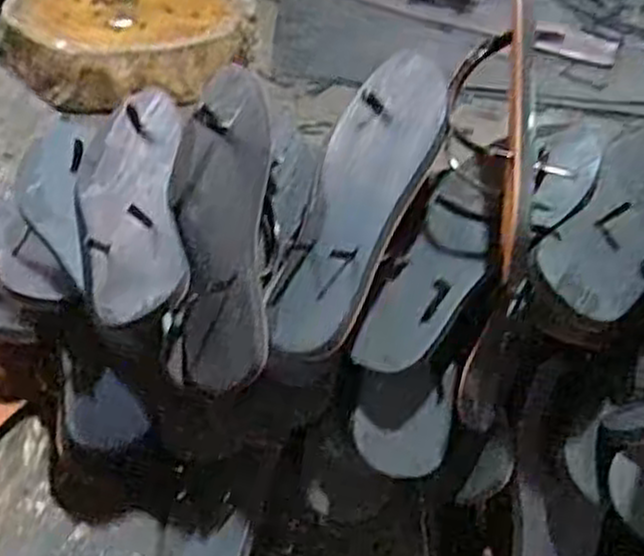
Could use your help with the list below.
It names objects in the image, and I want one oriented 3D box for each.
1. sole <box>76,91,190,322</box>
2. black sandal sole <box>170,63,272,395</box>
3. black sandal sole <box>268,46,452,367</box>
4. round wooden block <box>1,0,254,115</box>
[{"bbox_3d":[-0.155,-0.063,0.627,0.095,0.022,0.231,-20,51,13],"label":"sole"},{"bbox_3d":[-0.078,-0.038,0.582,0.090,0.016,0.235,-11,75,33],"label":"black sandal sole"},{"bbox_3d":[0.033,-0.061,0.564,0.093,0.016,0.246,0,63,38],"label":"black sandal sole"},{"bbox_3d":[-0.290,-0.381,1.224,0.346,0.091,0.369,4,42,-3],"label":"round wooden block"}]

